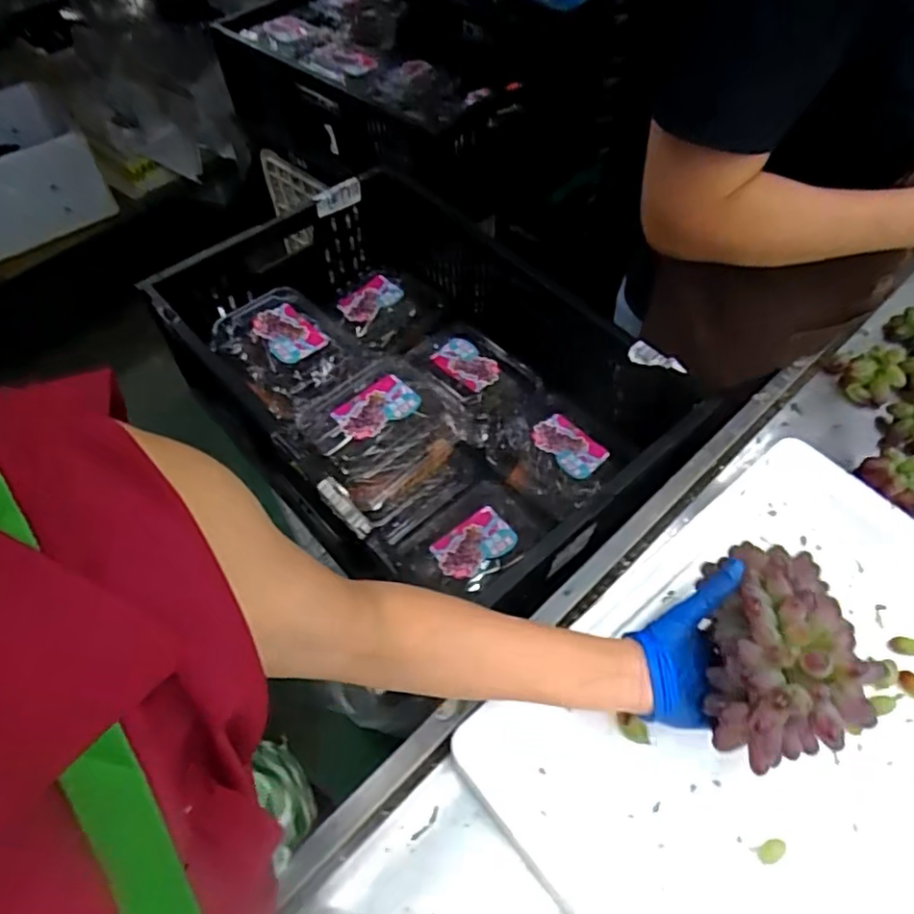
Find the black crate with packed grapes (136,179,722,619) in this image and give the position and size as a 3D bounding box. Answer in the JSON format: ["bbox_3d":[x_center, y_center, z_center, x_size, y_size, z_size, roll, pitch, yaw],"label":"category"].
[{"bbox_3d":[-0.075,-0.125,0.885,0.424,0.182,0.702,-37,63,-22],"label":"black crate with packed grapes"}]

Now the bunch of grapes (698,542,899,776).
[{"bbox_3d":[0.223,0.124,0.440,0.091,0.068,0.145,2,56,1],"label":"bunch of grapes"}]

